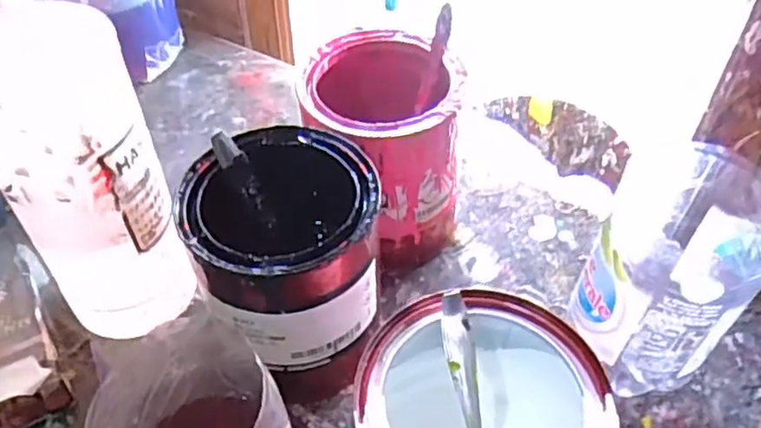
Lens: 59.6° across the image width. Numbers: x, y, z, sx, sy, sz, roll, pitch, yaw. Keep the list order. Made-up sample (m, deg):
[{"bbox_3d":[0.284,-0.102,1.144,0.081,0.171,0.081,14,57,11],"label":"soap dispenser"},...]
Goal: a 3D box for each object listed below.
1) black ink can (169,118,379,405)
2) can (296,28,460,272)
[{"bbox_3d":[-0.054,0.030,0.402,0.104,0.123,0.106,0,47,0],"label":"black ink can"},{"bbox_3d":[0.005,-0.040,0.474,0.103,0.138,0.108,0,47,0],"label":"can"}]

